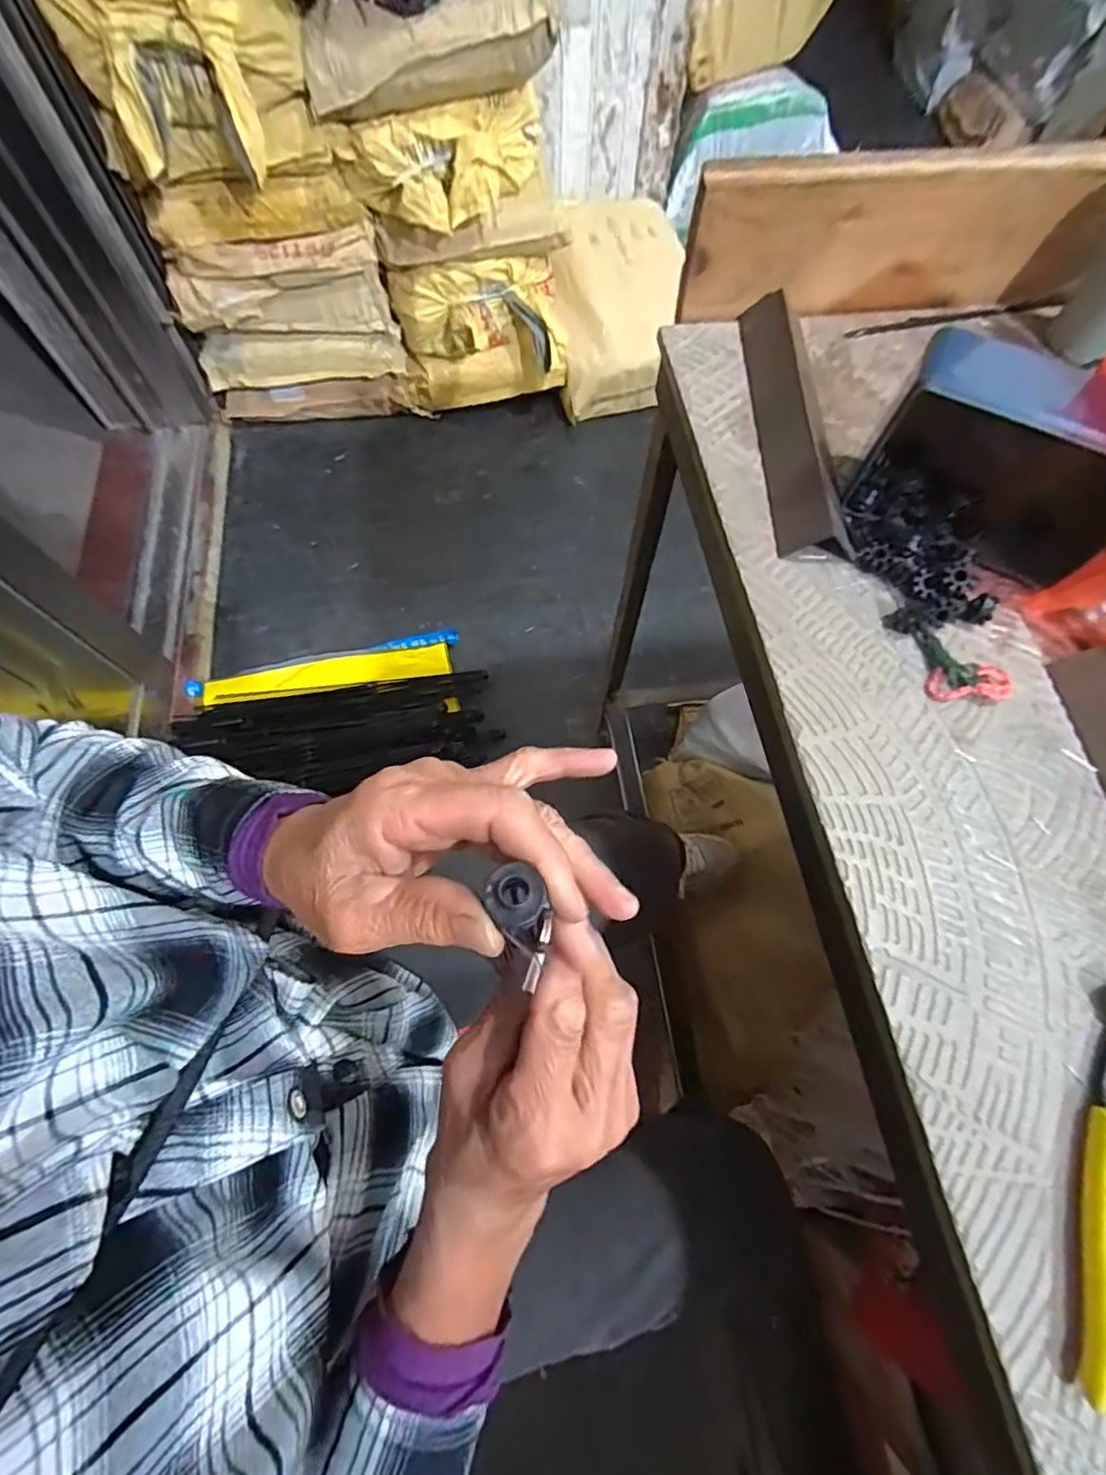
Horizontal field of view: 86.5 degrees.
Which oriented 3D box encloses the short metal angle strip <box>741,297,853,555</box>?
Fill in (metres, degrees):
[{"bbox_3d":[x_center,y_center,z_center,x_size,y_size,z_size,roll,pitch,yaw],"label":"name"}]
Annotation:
[{"bbox_3d":[0.169,-0.233,0.416,0.048,0.031,0.236,1,67,-1],"label":"short metal angle strip"}]

